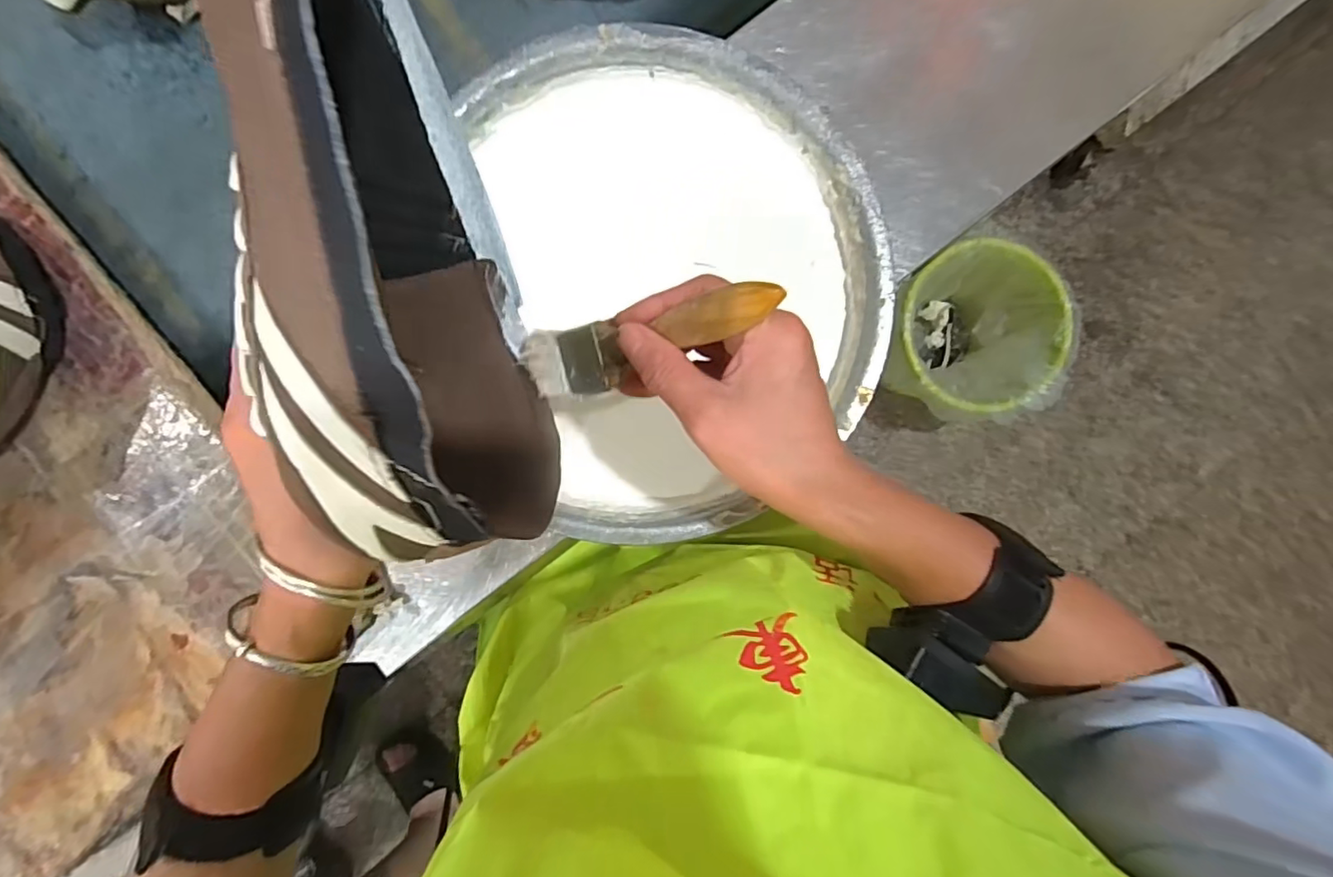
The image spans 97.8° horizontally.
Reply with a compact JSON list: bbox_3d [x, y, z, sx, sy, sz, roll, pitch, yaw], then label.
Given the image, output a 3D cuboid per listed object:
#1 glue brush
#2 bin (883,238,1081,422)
[{"bbox_3d":[-0.014,-0.044,0.268,0.145,0.013,0.034,-8,93,39],"label":"glue brush"},{"bbox_3d":[0.492,-0.178,1.028,0.277,0.241,0.270,5,91,-2],"label":"bin"}]

